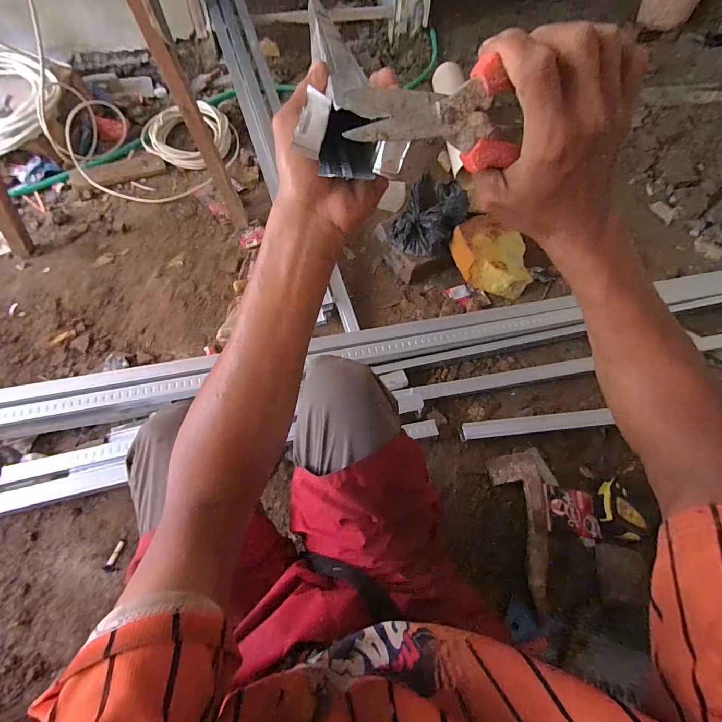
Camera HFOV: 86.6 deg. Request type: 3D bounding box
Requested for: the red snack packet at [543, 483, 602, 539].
[{"bbox_3d":[0.425,0.303,0.773,0.111,0.018,0.087,9,60,4],"label":"red snack packet"}]

